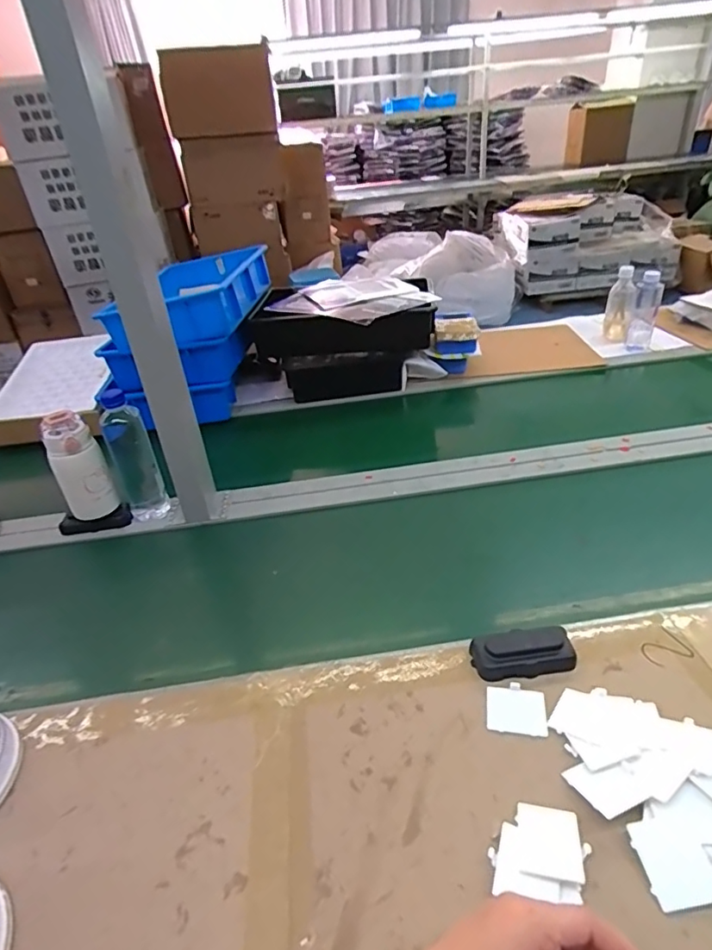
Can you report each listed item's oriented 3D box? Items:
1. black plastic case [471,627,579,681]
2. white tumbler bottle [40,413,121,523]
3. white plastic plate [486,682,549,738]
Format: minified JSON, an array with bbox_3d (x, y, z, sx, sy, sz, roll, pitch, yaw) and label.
[{"bbox_3d":[0.181,0.192,0.571,0.106,0.027,0.045,-7,33,-1],"label":"black plastic case"},{"bbox_3d":[-0.422,-0.017,0.800,0.067,0.149,0.069,-28,39,-29],"label":"white tumbler bottle"},{"bbox_3d":[0.161,0.234,0.529,0.057,0.005,0.051,2,34,12],"label":"white plastic plate"}]

